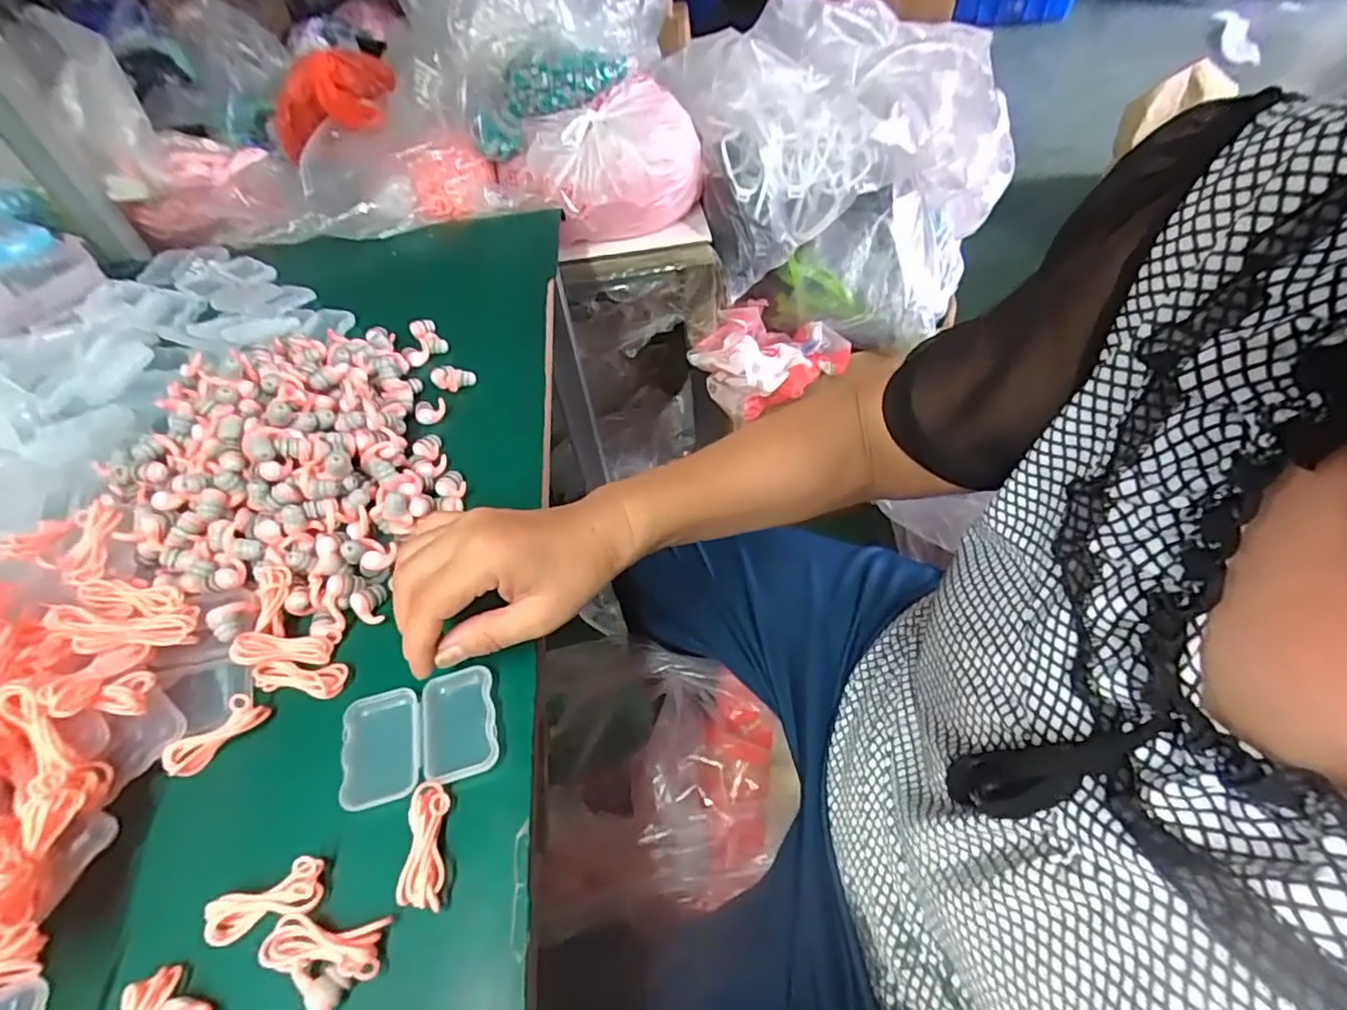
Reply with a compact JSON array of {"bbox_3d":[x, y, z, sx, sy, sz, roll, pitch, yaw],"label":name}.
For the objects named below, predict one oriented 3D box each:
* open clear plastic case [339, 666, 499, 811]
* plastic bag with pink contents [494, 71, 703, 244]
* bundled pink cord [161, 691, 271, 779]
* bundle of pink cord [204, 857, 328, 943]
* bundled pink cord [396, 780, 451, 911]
[{"bbox_3d":[-0.128,0.116,0.311,0.073,0.008,0.055,-15,51,-7],"label":"open clear plastic case"},{"bbox_3d":[-0.081,-0.406,0.735,0.232,0.120,0.135,-23,53,-13],"label":"plastic bag with pink contents"},{"bbox_3d":[-0.238,0.119,0.315,0.049,0.016,0.016,-35,56,-21],"label":"bundled pink cord"},{"bbox_3d":[-0.180,0.174,0.268,0.046,0.010,0.020,-17,52,-9],"label":"bundle of pink cord"},{"bbox_3d":[-0.112,0.152,0.275,0.019,0.007,0.050,-5,51,1],"label":"bundled pink cord"}]

